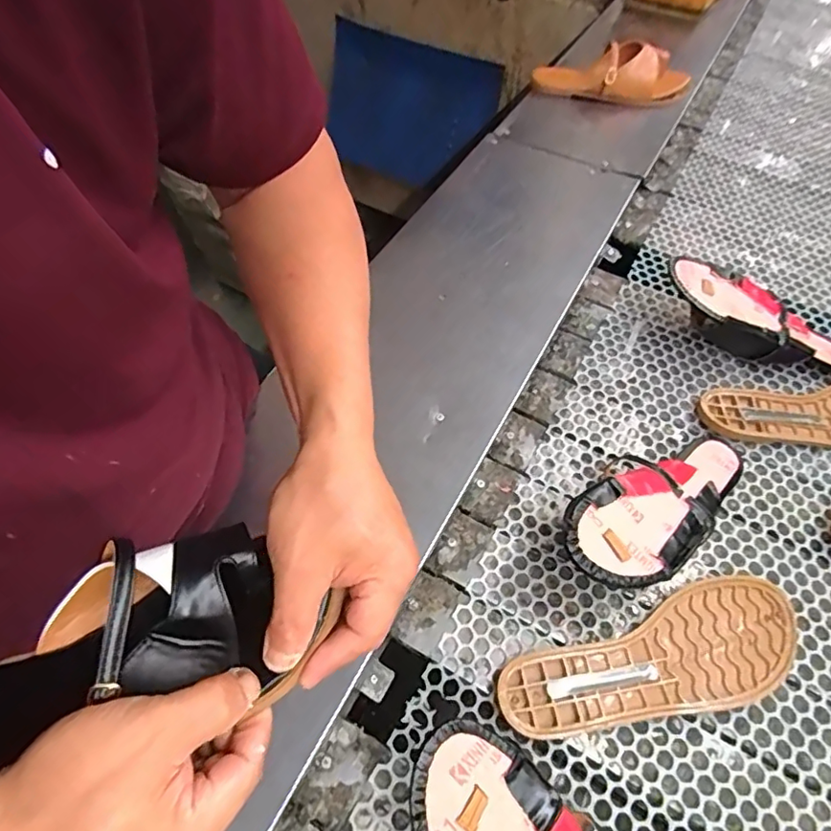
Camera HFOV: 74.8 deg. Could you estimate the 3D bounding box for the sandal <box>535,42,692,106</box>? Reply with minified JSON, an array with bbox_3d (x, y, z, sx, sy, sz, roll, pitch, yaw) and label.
[{"bbox_3d":[0.316,-0.542,0.869,0.240,0.083,0.097,7,57,5],"label":"sandal"}]

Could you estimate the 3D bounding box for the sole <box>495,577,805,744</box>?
[{"bbox_3d":[0.196,0.199,0.439,0.262,0.012,0.084,-13,57,-9],"label":"sole"}]

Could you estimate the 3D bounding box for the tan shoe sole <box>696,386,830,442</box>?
[{"bbox_3d":[0.435,-0.001,0.575,0.261,0.014,0.088,-6,56,-4],"label":"tan shoe sole"}]

